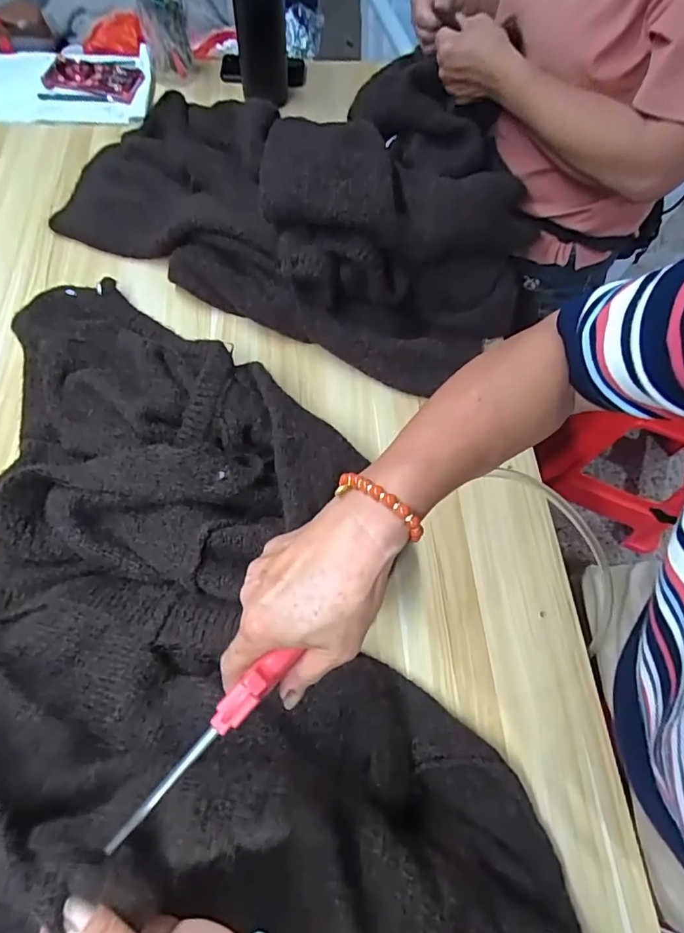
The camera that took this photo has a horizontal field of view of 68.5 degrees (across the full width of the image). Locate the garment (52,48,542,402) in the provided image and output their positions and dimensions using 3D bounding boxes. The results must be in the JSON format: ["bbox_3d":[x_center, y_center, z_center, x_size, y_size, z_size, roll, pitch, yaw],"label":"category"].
[{"bbox_3d":[-0.071,-0.369,0.692,0.675,0.176,0.310,24,65,8],"label":"garment"}]

